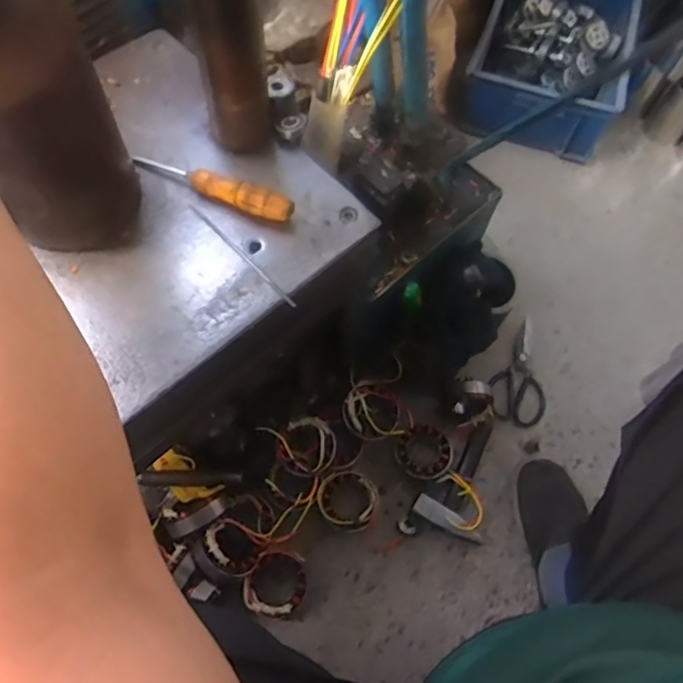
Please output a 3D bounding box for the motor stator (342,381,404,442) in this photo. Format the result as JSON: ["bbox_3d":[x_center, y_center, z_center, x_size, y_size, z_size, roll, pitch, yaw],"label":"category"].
[{"bbox_3d":[0.048,0.107,0.896,0.090,0.049,0.082,-15,67,-10],"label":"motor stator"}]

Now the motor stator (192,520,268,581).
[{"bbox_3d":[-0.157,0.288,0.806,0.046,0.092,0.087,-36,72,30],"label":"motor stator"}]

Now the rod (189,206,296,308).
[{"bbox_3d":[-0.100,-0.087,0.577,0.006,0.004,0.158,-41,74,-19],"label":"rod"}]

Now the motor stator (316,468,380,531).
[{"bbox_3d":[0.012,0.241,0.883,0.090,0.046,0.092,1,65,-3],"label":"motor stator"}]

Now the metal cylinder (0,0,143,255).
[{"bbox_3d":[-0.253,-0.187,0.472,0.126,0.251,0.121,-19,68,-11],"label":"metal cylinder"}]

